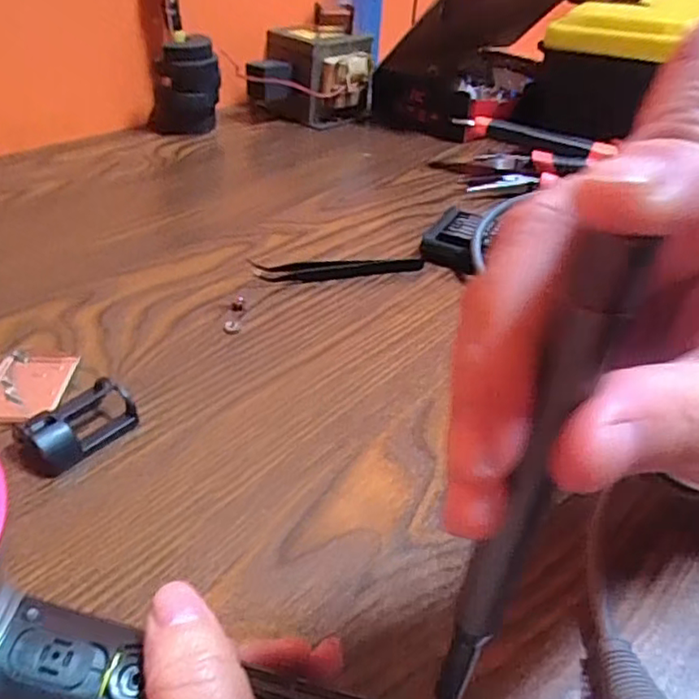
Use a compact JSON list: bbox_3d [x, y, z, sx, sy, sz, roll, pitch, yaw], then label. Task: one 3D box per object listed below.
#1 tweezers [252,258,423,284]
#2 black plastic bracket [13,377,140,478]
[{"bbox_3d":[-0.006,-0.052,0.412,0.111,0.009,0.019,-2,37,-11],"label":"tweezers"},{"bbox_3d":[-0.121,0.031,0.275,0.031,0.017,0.048,27,42,26],"label":"black plastic bracket"}]

